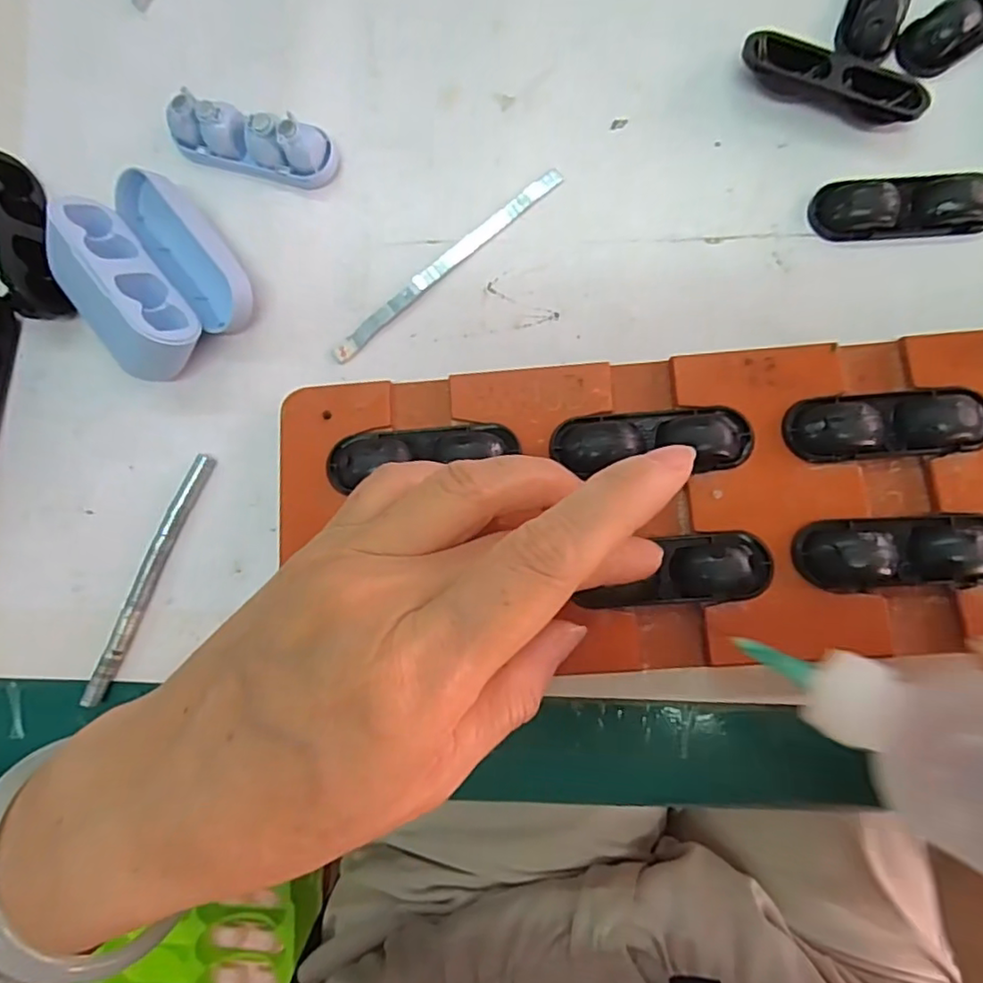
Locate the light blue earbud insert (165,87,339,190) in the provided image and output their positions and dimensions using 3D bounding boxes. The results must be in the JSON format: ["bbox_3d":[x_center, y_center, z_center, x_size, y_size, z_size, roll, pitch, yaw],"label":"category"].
[{"bbox_3d":[-0.086,-0.124,0.216,0.058,0.018,0.017,17,87,5],"label":"light blue earbud insert"}]

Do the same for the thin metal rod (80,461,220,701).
[{"bbox_3d":[-0.119,0.030,0.212,0.007,0.007,0.092,23,88,5],"label":"thin metal rod"}]

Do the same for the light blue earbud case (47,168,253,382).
[{"bbox_3d":[-0.118,-0.076,0.208,0.050,0.030,0.066,-38,85,0],"label":"light blue earbud case"}]

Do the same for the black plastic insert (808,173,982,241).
[{"bbox_3d":[0.140,-0.096,0.205,0.061,0.005,0.020,-3,86,3],"label":"black plastic insert"}]

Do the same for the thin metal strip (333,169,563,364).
[{"bbox_3d":[-0.016,-0.081,0.216,0.101,0.004,0.007,-40,85,0],"label":"thin metal strip"}]

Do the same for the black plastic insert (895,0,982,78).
[{"bbox_3d":[0.168,-0.165,0.208,0.057,0.007,0.019,-33,85,1],"label":"black plastic insert"}]

